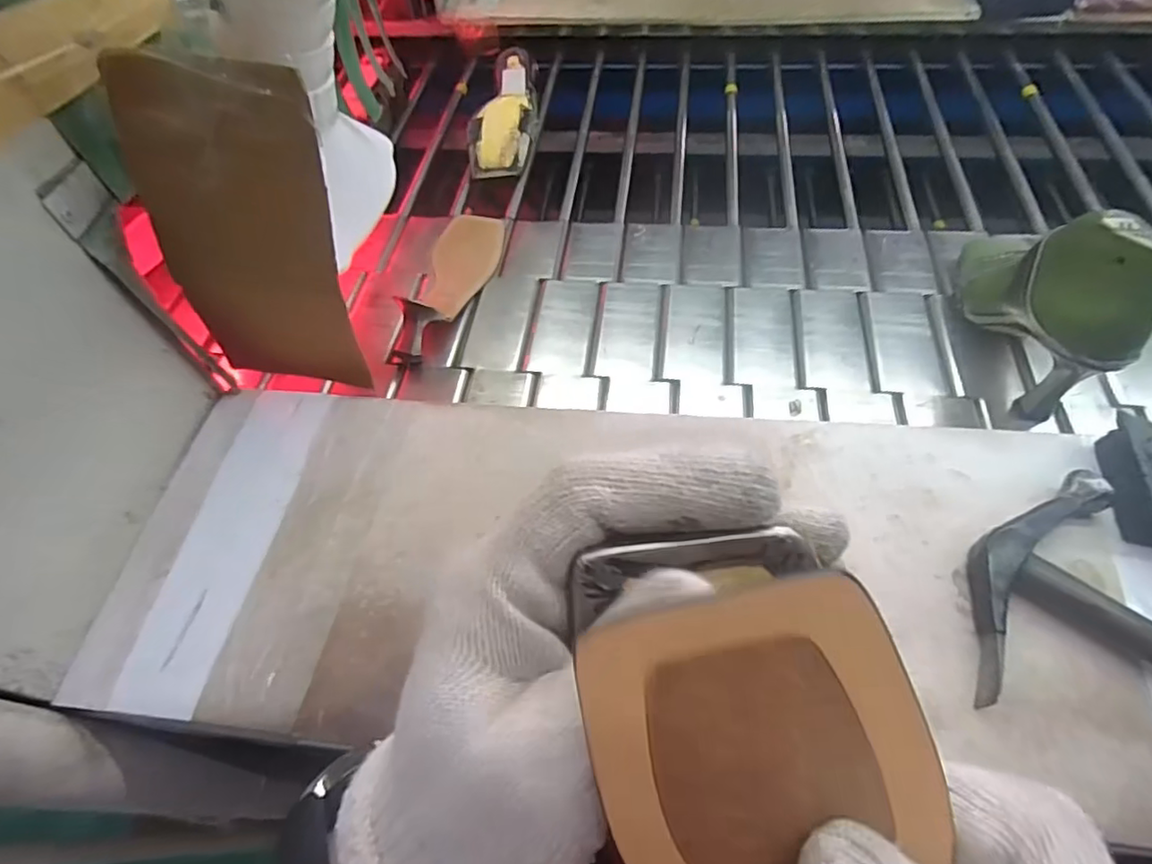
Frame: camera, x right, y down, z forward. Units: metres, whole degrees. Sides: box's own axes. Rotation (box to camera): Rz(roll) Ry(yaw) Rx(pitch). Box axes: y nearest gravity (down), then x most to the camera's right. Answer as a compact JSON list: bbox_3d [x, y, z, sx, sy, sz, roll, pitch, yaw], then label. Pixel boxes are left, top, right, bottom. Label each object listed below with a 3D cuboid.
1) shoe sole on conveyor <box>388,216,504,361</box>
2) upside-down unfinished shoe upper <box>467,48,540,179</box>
[{"bbox_3d":[-0.126,-0.166,0.609,0.073,0.052,0.221,4,57,7],"label":"shoe sole on conveyor"},{"bbox_3d":[-0.090,-0.407,0.766,0.083,0.060,0.203,-4,56,2],"label":"upside-down unfinished shoe upper"}]

